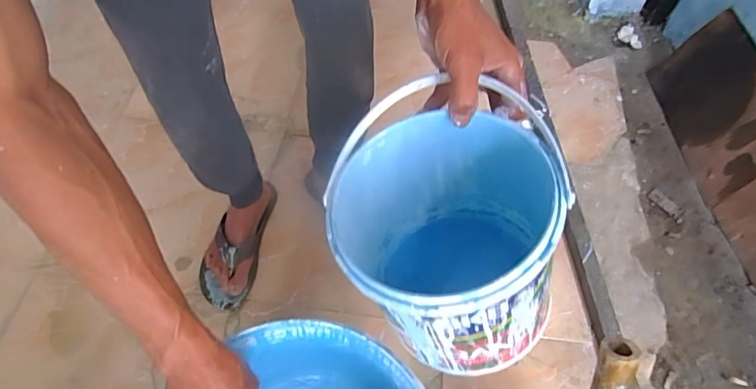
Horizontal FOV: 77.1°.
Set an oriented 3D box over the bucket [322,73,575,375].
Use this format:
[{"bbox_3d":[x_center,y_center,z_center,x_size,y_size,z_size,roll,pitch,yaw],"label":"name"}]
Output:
[{"bbox_3d":[0.075,0.037,0.469,0.190,0.238,0.235,-5,56,15],"label":"bucket"}]

